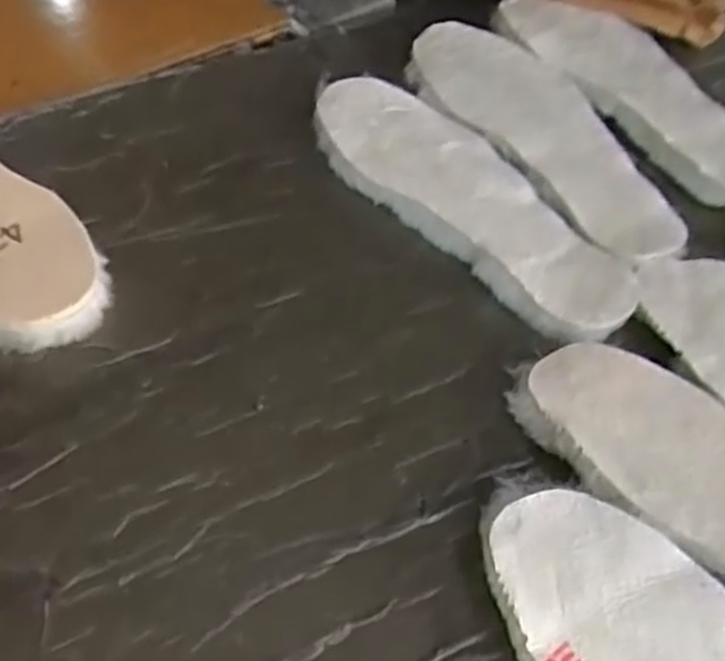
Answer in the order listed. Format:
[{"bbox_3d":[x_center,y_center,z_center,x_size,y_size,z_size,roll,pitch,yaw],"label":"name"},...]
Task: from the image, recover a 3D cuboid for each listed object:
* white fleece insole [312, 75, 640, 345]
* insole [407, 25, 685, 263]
[{"bbox_3d":[0.064,-0.089,0.491,0.089,0.012,0.257,-30,57,-23],"label":"white fleece insole"},{"bbox_3d":[0.123,-0.142,0.532,0.096,0.012,0.262,-21,54,-18],"label":"insole"}]

